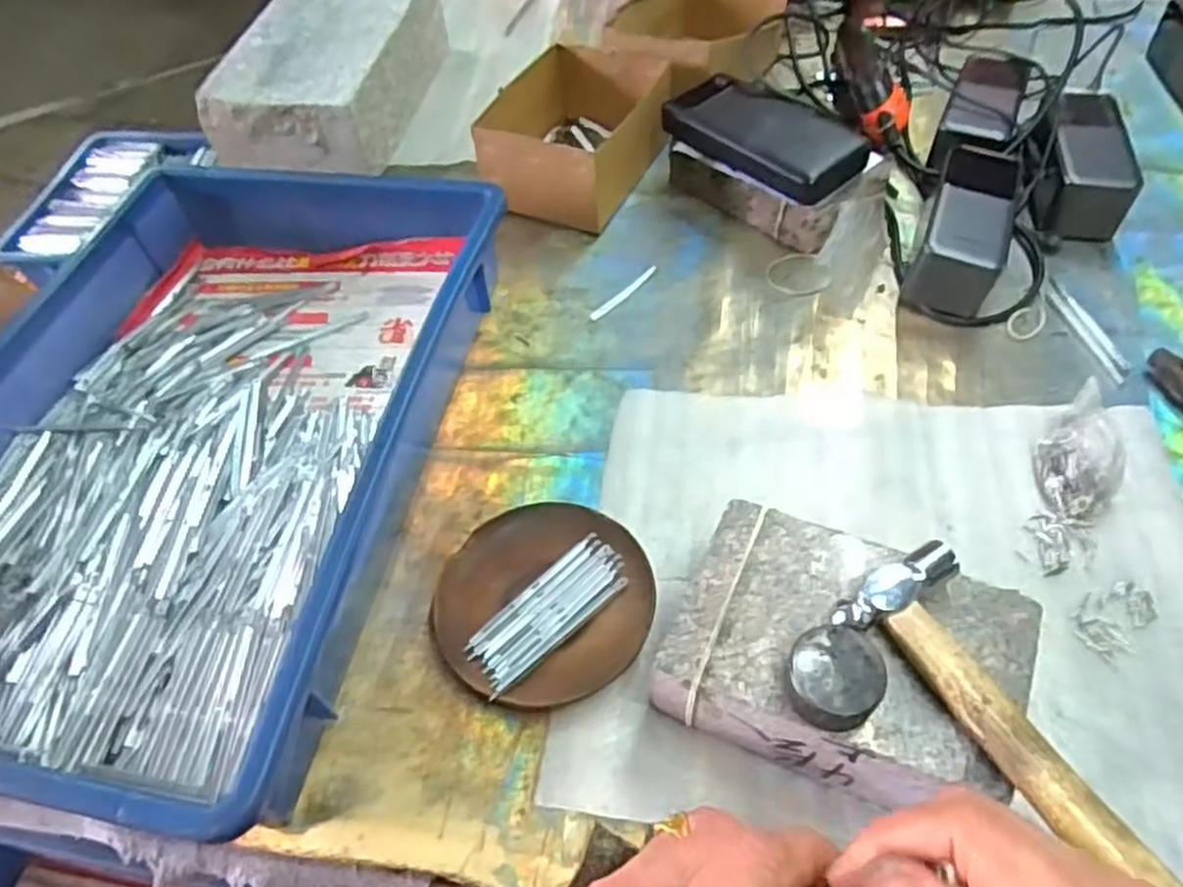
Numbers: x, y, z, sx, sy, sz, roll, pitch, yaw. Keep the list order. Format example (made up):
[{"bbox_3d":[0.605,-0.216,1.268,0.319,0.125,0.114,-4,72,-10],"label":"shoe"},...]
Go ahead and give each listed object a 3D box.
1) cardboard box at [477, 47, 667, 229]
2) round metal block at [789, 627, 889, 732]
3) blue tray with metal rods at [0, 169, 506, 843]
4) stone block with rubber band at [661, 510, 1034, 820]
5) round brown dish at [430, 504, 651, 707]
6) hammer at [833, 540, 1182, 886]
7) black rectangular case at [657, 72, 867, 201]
[{"bbox_3d":[-0.006,-0.260,0.639,0.126,0.073,0.177,21,58,19],"label":"cardboard box"},{"bbox_3d":[0.100,0.097,0.313,0.037,0.018,0.038,-1,53,2],"label":"round metal block"},{"bbox_3d":[-0.238,-0.010,0.469,0.281,0.078,0.426,6,54,9],"label":"blue tray with metal rods"},{"bbox_3d":[0.115,0.104,0.358,0.147,0.059,0.108,21,57,18],"label":"stone block with rubber band"},{"bbox_3d":[-0.025,0.087,0.414,0.116,0.017,0.112,-2,53,3],"label":"round brown dish"},{"bbox_3d":[0.170,0.108,0.307,0.056,0.019,0.148,-28,57,-18],"label":"hammer"},{"bbox_3d":[0.136,-0.247,0.601,0.078,0.025,0.157,-39,61,-24],"label":"black rectangular case"}]

